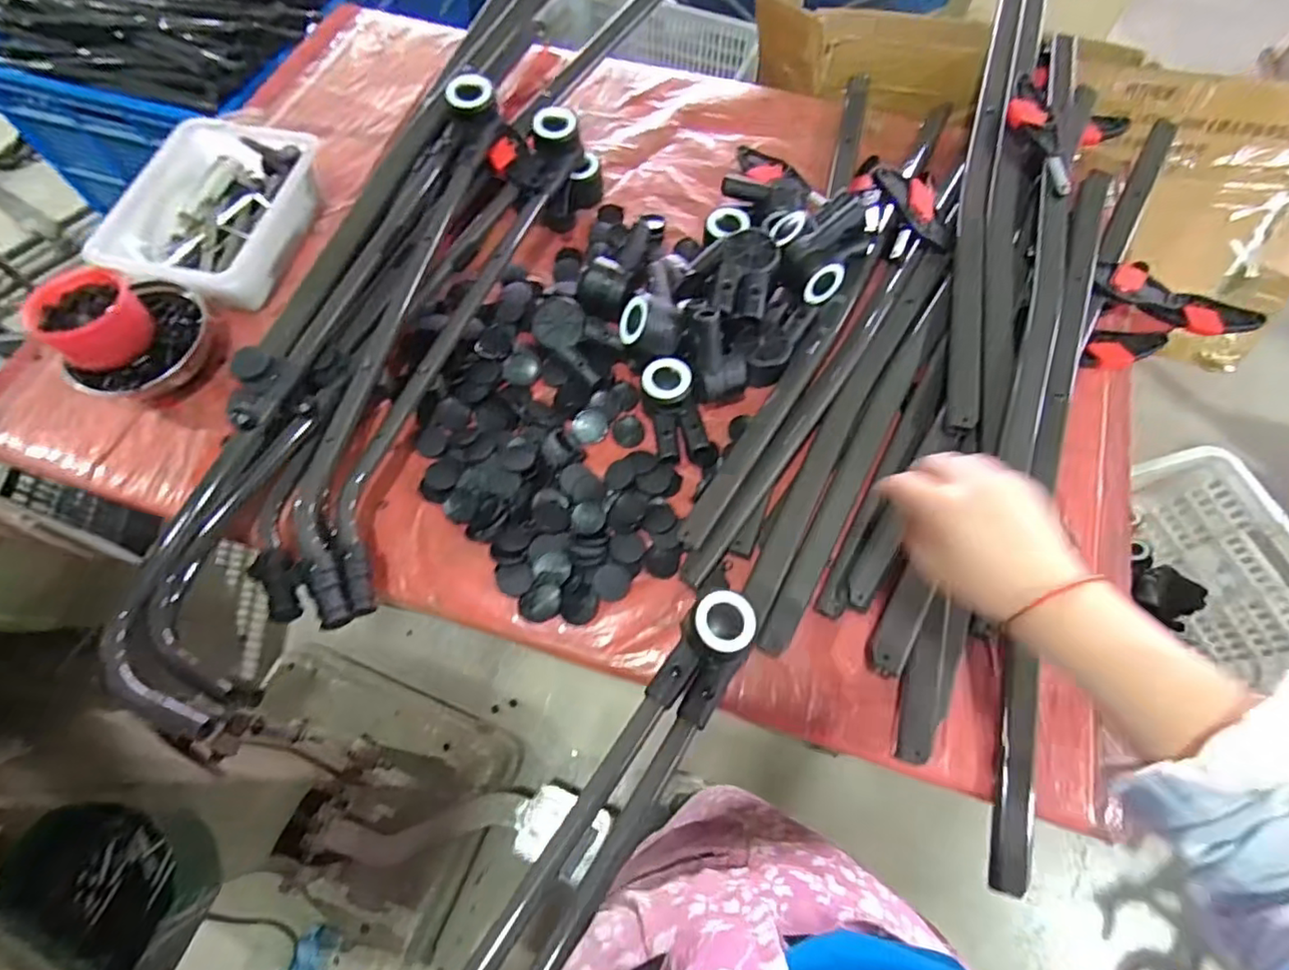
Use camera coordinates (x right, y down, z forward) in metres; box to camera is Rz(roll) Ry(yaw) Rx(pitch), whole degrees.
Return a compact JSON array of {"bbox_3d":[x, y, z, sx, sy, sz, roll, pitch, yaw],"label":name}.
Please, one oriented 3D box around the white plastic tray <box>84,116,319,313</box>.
[{"bbox_3d":[-0.519,-0.330,0.736,0.181,0.064,0.245,12,66,6],"label":"white plastic tray"}]

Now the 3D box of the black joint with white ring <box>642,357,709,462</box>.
[{"bbox_3d":[0.030,-0.080,0.626,0.052,0.041,0.103,-14,66,-6],"label":"black joint with white ring"}]

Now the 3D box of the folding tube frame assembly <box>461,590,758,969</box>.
[{"bbox_3d":[-0.047,0.246,0.423,0.082,0.036,0.410,33,65,15],"label":"folding tube frame assembly"}]

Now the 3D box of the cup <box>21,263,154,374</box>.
[{"bbox_3d":[-0.579,-0.177,0.637,0.091,0.059,0.094,0,65,0],"label":"cup"}]

